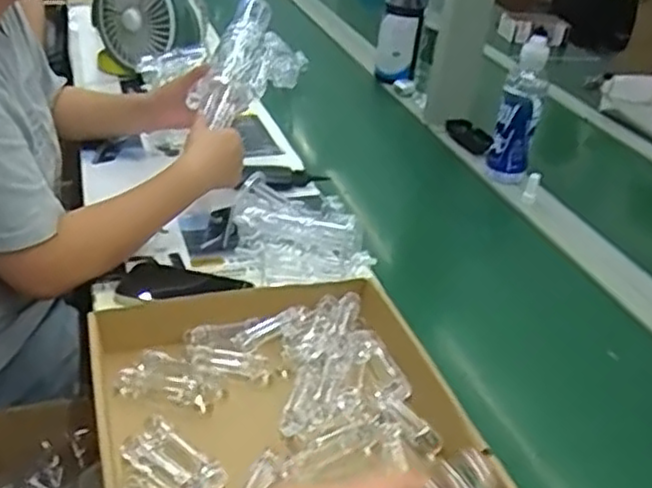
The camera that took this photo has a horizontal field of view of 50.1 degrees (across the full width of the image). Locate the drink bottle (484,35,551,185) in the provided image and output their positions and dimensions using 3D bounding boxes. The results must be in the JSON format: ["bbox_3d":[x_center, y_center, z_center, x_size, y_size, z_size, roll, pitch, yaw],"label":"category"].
[{"bbox_3d":[0.312,-0.210,1.122,0.068,0.215,0.060,15,33,11],"label":"drink bottle"}]

